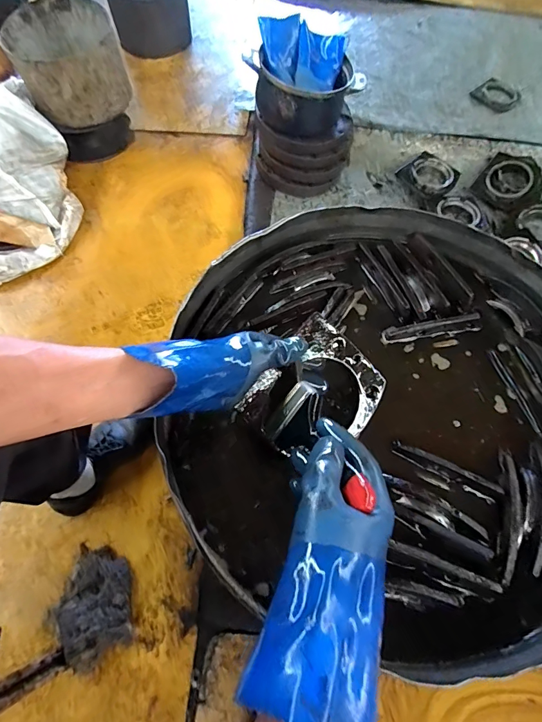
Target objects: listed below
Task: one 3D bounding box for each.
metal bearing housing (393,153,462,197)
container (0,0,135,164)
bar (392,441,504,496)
[{"bbox_3d":[0.465,-0.549,1.176,0.162,0.032,0.122,41,72,17],"label":"metal bearing housing"},{"bbox_3d":[-0.543,-0.780,1.141,0.255,0.290,0.248,0,65,0],"label":"container"},{"bbox_3d":[0.214,0.132,0.491,0.130,0.016,0.021,24,68,11],"label":"bar"}]

